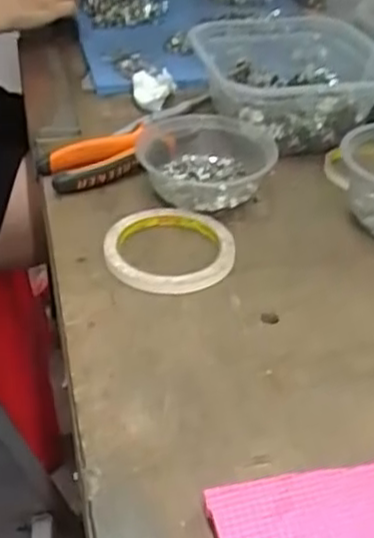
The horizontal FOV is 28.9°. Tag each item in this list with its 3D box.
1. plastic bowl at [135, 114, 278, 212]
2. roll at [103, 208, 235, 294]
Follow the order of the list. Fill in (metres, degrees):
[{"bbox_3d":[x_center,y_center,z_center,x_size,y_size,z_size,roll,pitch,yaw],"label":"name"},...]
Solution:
[{"bbox_3d":[0.017,-0.097,0.632,0.113,0.041,0.121,0,37,0],"label":"plastic bowl"},{"bbox_3d":[-0.013,-0.017,0.559,0.096,0.013,0.096,0,37,0],"label":"roll"}]

